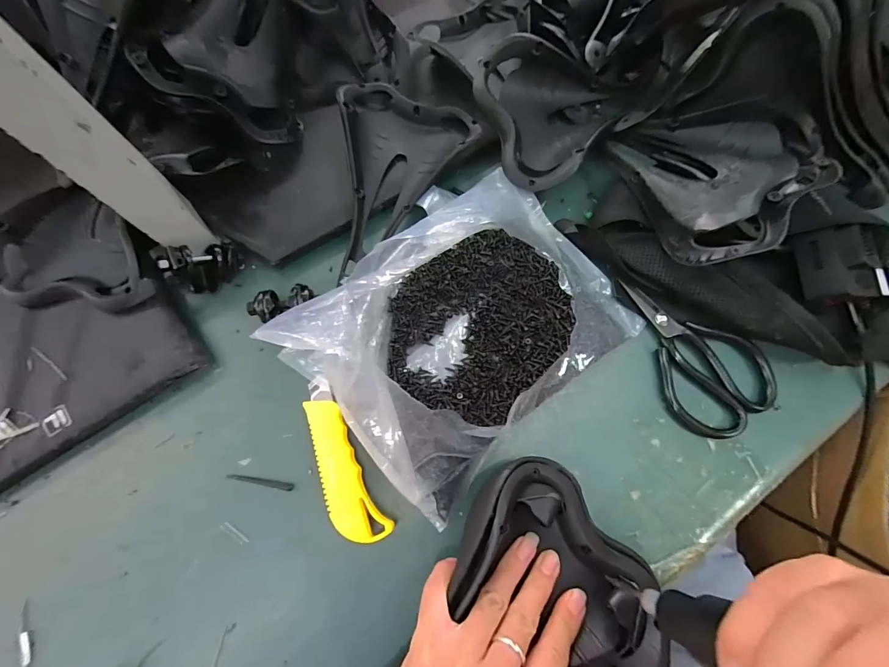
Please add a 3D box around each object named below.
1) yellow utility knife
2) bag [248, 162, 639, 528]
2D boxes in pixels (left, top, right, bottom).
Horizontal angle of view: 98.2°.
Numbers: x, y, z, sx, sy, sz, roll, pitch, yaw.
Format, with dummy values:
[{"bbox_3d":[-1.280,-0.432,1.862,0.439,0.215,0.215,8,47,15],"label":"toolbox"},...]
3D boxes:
[{"bbox_3d":[-0.094,0.110,0.339,0.039,0.024,0.145,-26,78,-7],"label":"yellow utility knife"},{"bbox_3d":[0.021,-0.014,0.336,0.277,0.083,0.222,-41,81,-10],"label":"bag"}]

